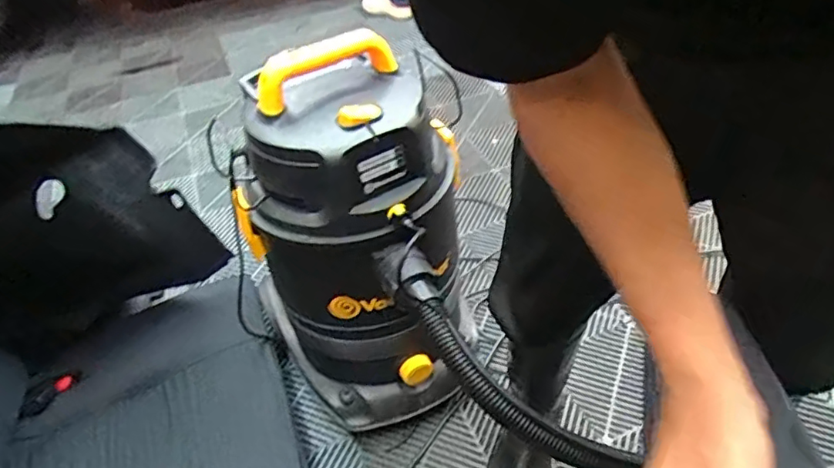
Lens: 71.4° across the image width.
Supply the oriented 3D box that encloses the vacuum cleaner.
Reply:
[{"bbox_3d":[-0.056,0.040,0.876,0.332,0.580,0.351,-23,45,-15],"label":"vacuum cleaner"}]

